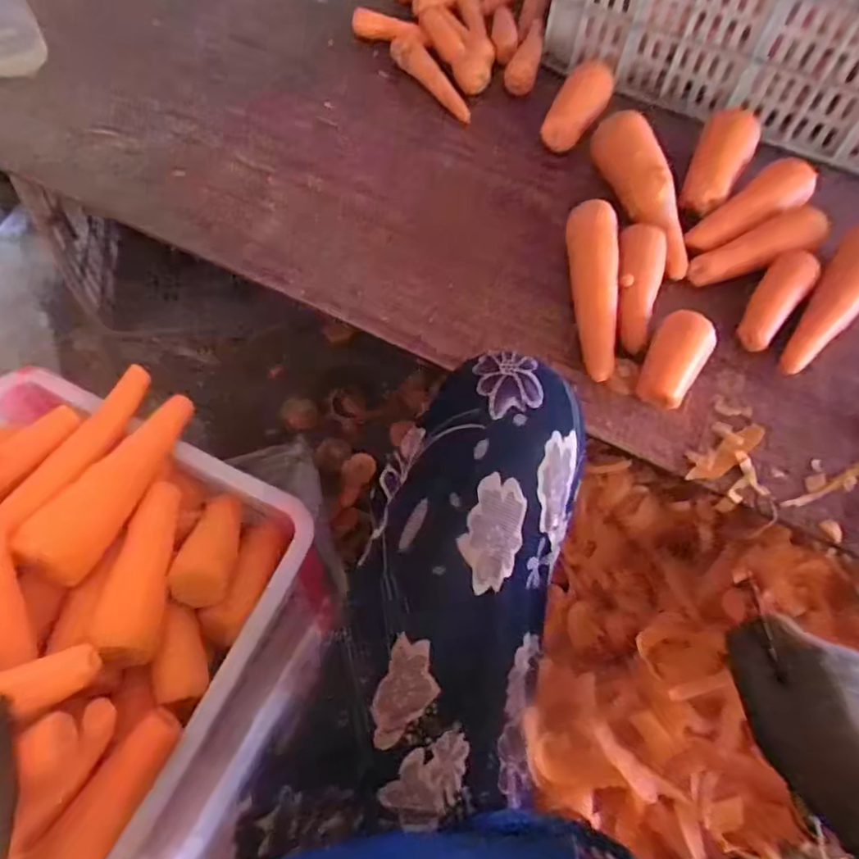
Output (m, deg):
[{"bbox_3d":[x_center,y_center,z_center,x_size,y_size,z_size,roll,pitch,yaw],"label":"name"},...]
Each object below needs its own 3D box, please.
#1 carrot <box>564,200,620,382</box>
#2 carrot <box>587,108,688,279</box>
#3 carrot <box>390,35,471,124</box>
[{"bbox_3d":[0.156,-0.130,0.583,0.049,0.049,0.187,5,60,-1],"label":"carrot"},{"bbox_3d":[0.226,-0.252,0.644,0.052,0.051,0.201,-14,62,-12],"label":"carrot"},{"bbox_3d":[0.000,-0.424,0.751,0.034,0.029,0.150,-25,65,-17],"label":"carrot"}]

